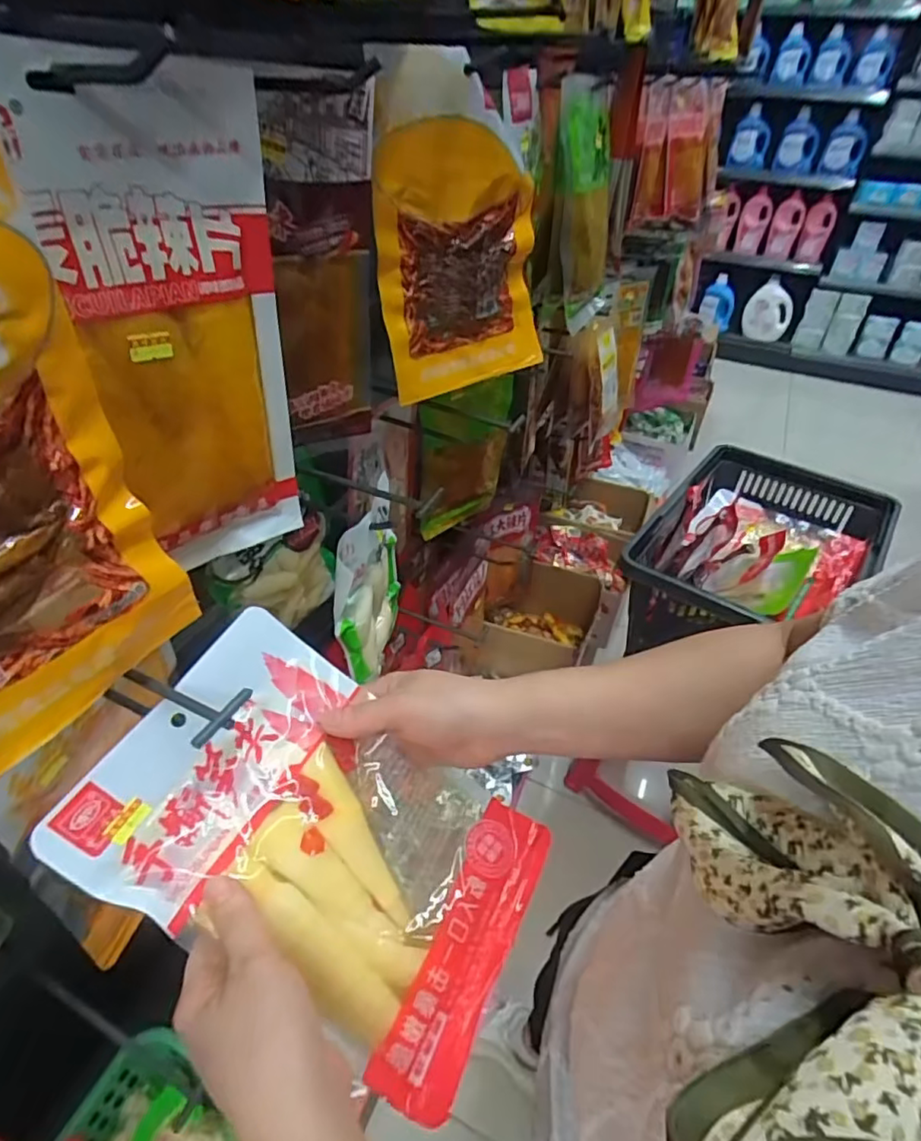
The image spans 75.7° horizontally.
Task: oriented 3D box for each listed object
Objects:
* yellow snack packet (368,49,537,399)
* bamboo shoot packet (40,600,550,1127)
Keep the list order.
[{"bbox_3d":[-0.001,-0.282,0.504,0.160,0.240,0.033,-26,44,-24],"label":"yellow snack packet"},{"bbox_3d":[-0.070,0.152,0.337,0.250,0.031,0.160,38,53,-5],"label":"bamboo shoot packet"}]

